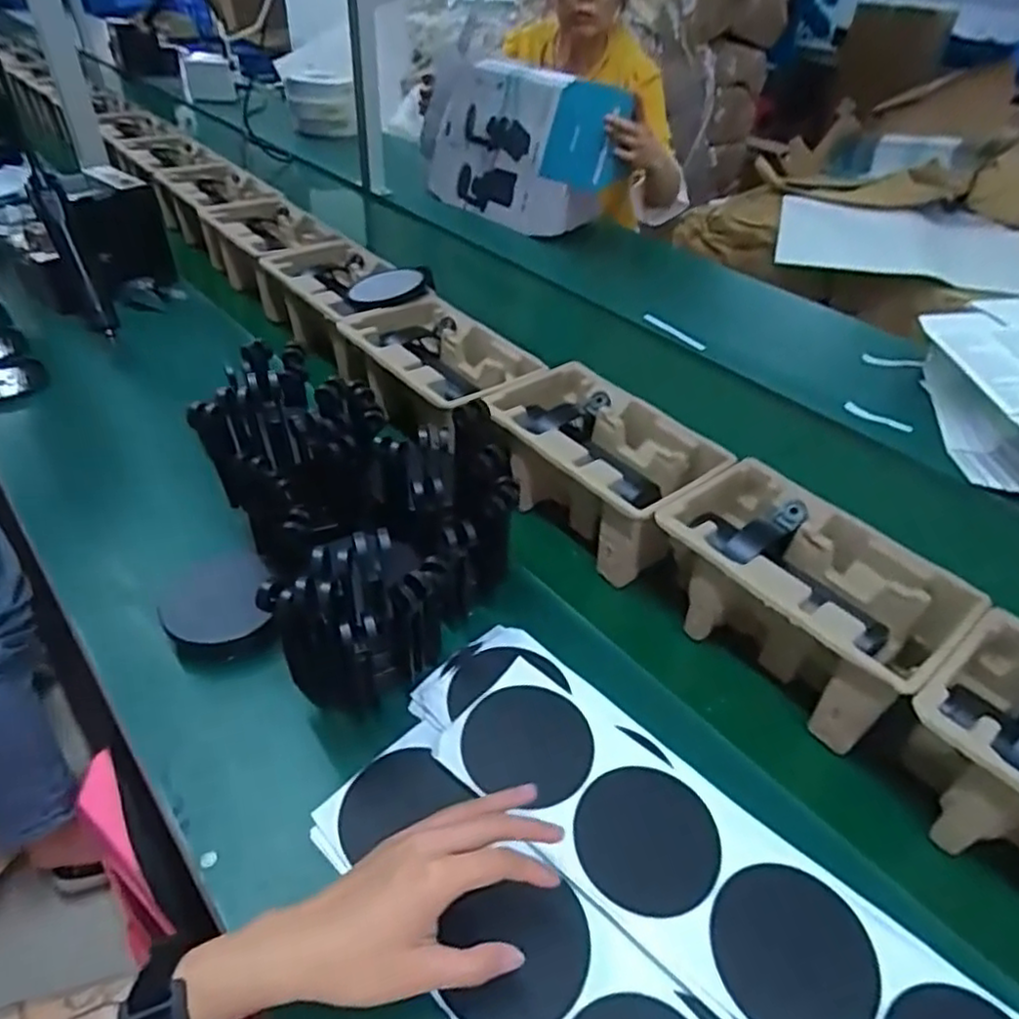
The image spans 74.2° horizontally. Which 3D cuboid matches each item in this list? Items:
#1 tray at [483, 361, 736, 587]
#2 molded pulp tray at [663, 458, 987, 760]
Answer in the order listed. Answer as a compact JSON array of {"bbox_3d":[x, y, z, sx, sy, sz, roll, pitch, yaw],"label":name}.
[{"bbox_3d":[0.087,-0.041,0.683,0.151,0.097,0.231,-27,50,-35],"label":"tray"},{"bbox_3d":[0.240,0.074,0.569,0.146,0.101,0.218,-26,50,-35],"label":"molded pulp tray"}]

